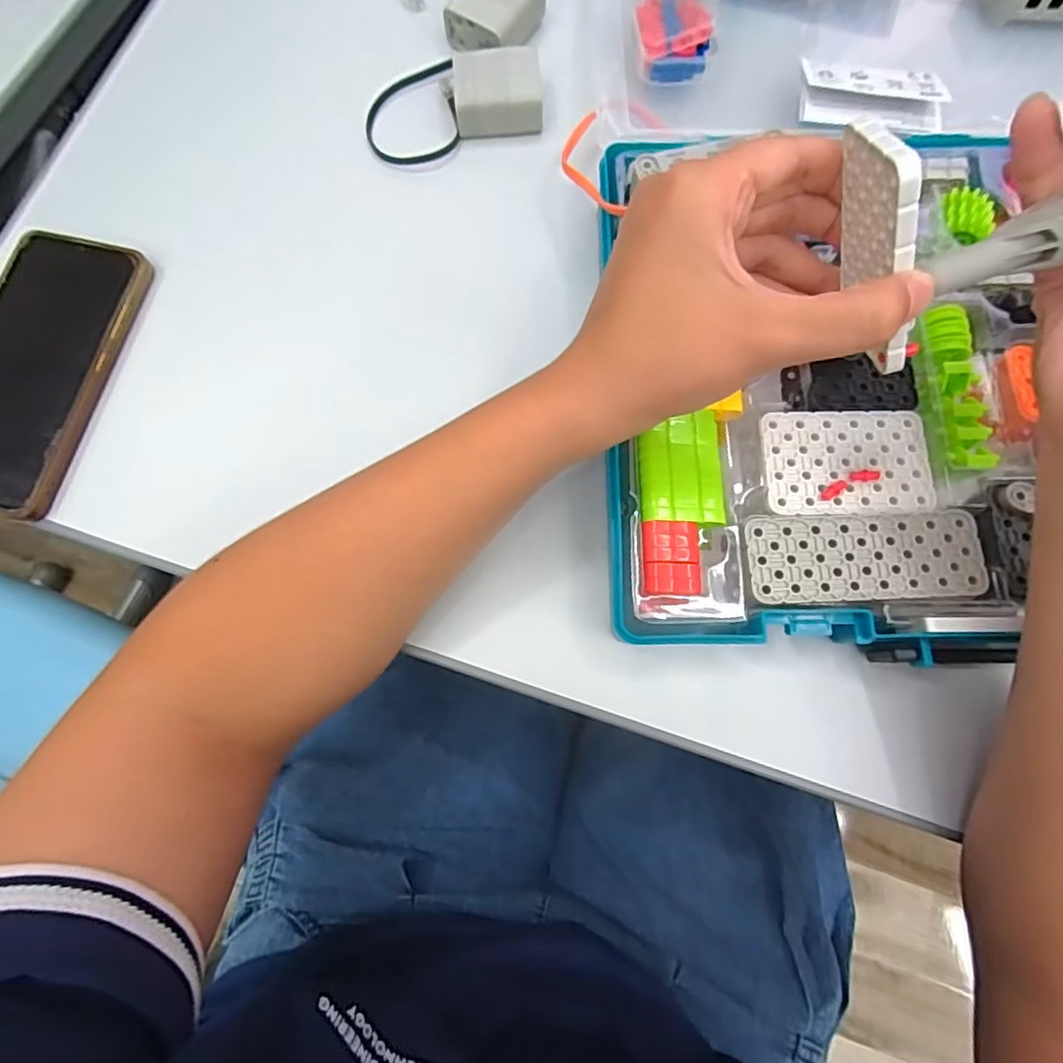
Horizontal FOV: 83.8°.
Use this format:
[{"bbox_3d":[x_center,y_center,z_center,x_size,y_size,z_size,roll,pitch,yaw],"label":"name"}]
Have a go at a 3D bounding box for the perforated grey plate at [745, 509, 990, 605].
[{"bbox_3d":[0.145,0.011,0.258,0.099,0.004,0.038,-2,74,0],"label":"perforated grey plate"}]

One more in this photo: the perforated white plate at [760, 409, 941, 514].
[{"bbox_3d":[0.146,-0.032,0.274,0.074,0.004,0.050,0,74,0],"label":"perforated white plate"}]

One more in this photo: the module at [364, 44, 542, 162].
[{"bbox_3d":[-0.047,-0.259,0.353,0.103,0.034,0.056,-5,74,-1],"label":"module"}]

